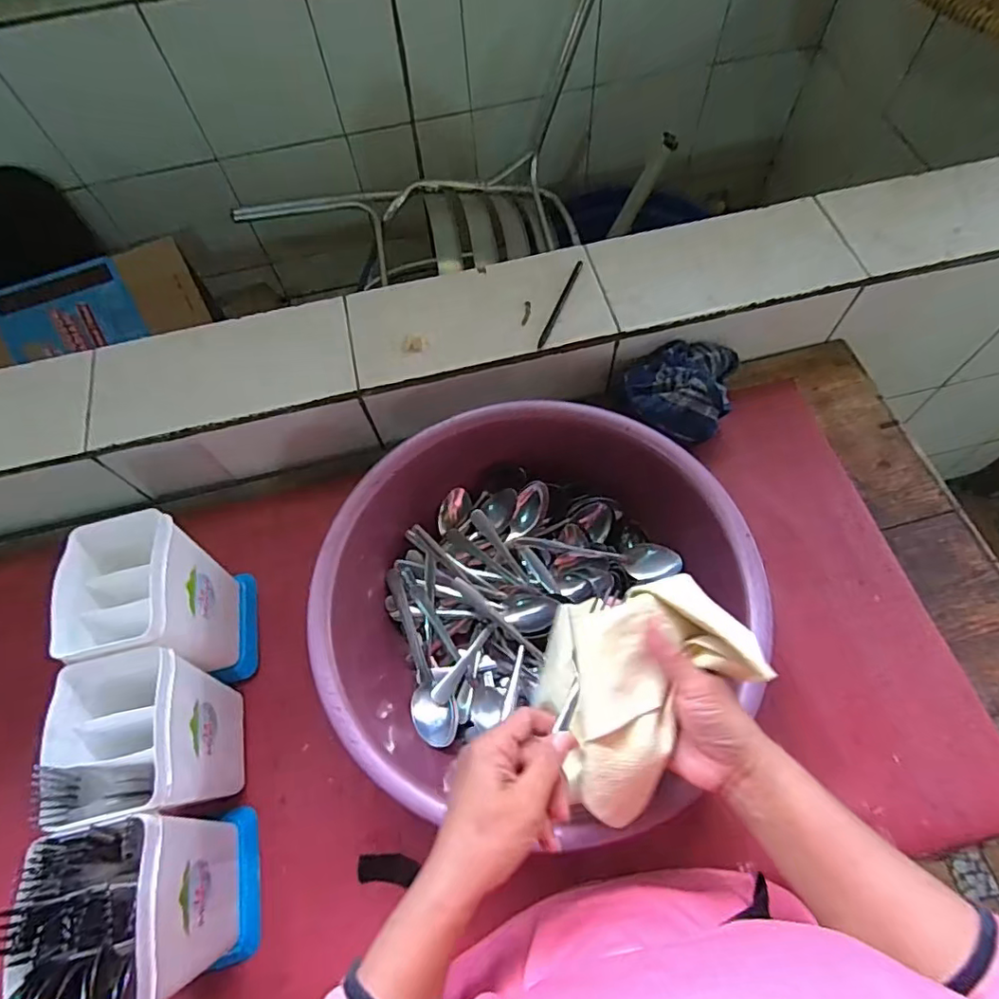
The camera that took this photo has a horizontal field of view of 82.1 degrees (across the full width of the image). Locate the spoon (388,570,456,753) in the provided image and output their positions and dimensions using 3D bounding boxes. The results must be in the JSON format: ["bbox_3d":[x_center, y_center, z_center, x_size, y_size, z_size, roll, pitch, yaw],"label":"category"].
[{"bbox_3d":[-0.085,0.155,0.576,0.037,0.017,0.179,-20,66,-6],"label":"spoon"}]

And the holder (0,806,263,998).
[{"bbox_3d":[-0.267,0.315,0.447,0.083,0.184,0.119,-12,65,-2],"label":"holder"}]

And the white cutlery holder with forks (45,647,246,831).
[{"bbox_3d":[-0.300,0.207,0.516,0.086,0.168,0.130,-12,65,-3],"label":"white cutlery holder with forks"}]

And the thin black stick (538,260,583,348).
[{"bbox_3d":[0.072,-0.229,0.665,0.009,0.006,0.128,20,68,12],"label":"thin black stick"}]

